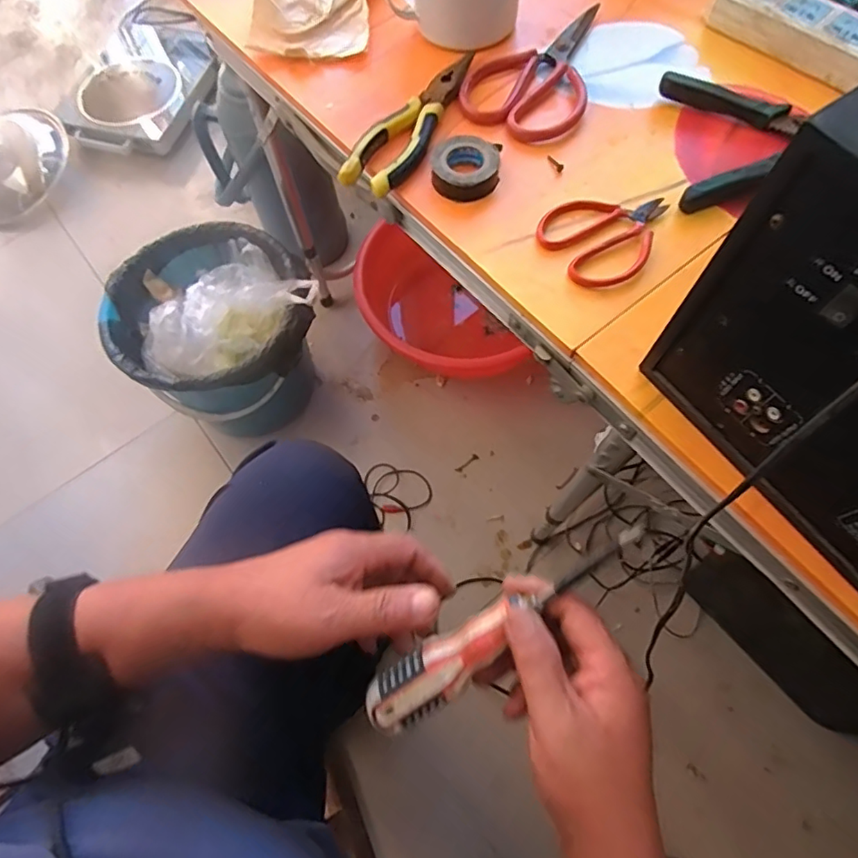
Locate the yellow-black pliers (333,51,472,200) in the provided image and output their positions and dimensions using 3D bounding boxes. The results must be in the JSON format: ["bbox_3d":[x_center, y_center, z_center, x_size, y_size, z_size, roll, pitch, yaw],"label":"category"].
[{"bbox_3d":[-0.010,-0.263,0.475,0.045,0.020,0.172,29,71,14],"label":"yellow-black pliers"}]

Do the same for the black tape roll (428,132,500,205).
[{"bbox_3d":[0.030,-0.213,0.450,0.055,0.021,0.049,-3,66,1],"label":"black tape roll"}]

